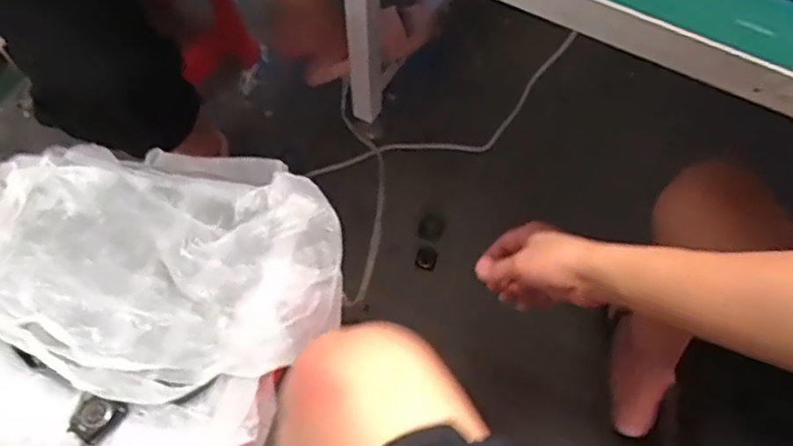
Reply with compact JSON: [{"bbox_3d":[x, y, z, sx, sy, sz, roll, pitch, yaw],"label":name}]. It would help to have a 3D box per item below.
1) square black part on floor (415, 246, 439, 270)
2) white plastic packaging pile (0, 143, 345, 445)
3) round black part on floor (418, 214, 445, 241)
[{"bbox_3d":[0.052,0.060,1.129,0.036,0.006,0.044,15,63,7],"label":"square black part on floor"},{"bbox_3d":[-0.247,0.051,0.596,0.349,0.083,0.321,21,64,10],"label":"white plastic packaging pile"},{"bbox_3d":[0.061,0.008,1.161,0.045,0.009,0.048,0,62,-1],"label":"round black part on floor"}]

